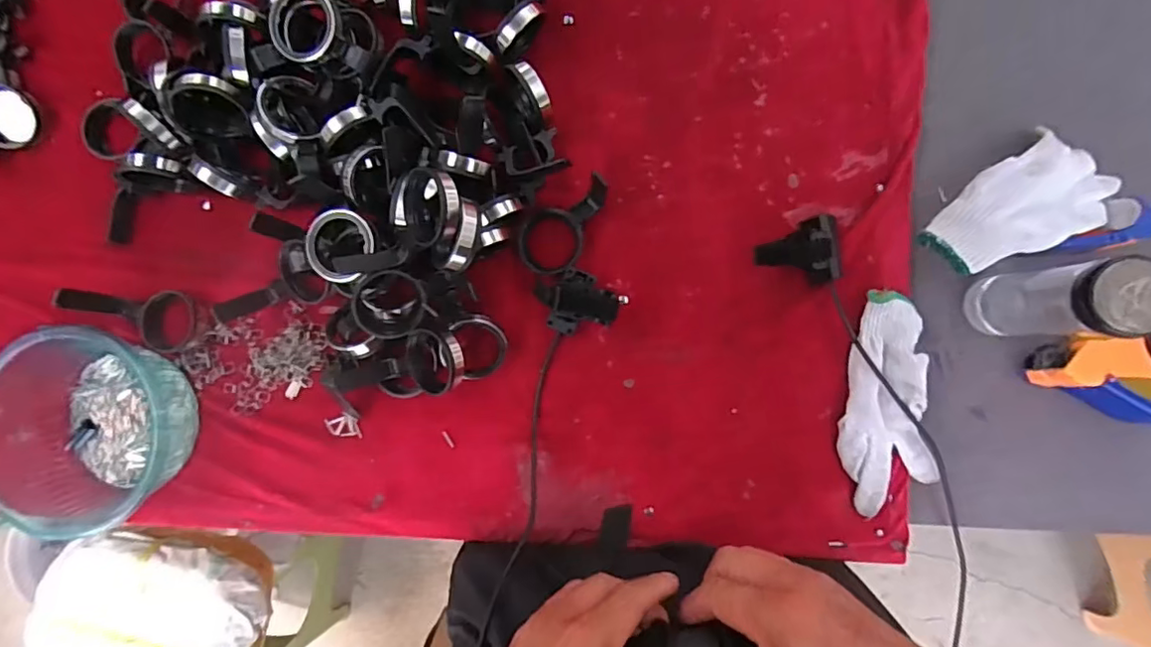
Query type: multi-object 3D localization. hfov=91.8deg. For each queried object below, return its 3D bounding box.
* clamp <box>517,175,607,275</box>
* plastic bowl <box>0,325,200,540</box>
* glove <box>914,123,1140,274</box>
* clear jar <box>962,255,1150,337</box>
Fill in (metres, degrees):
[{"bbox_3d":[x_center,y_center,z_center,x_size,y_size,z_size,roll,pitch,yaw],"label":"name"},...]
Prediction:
[{"bbox_3d":[-0.009,-0.105,0.598,0.122,0.048,0.069,-40,86,17],"label":"clamp"},{"bbox_3d":[-0.533,0.117,0.620,0.206,0.087,0.209,0,90,4],"label":"plastic bowl"},{"bbox_3d":[0.457,-0.126,0.571,0.177,0.041,0.118,-17,89,4],"label":"glove"},{"bbox_3d":[0.456,-0.021,0.522,0.076,0.162,0.064,-6,90,4],"label":"clear jar"}]

